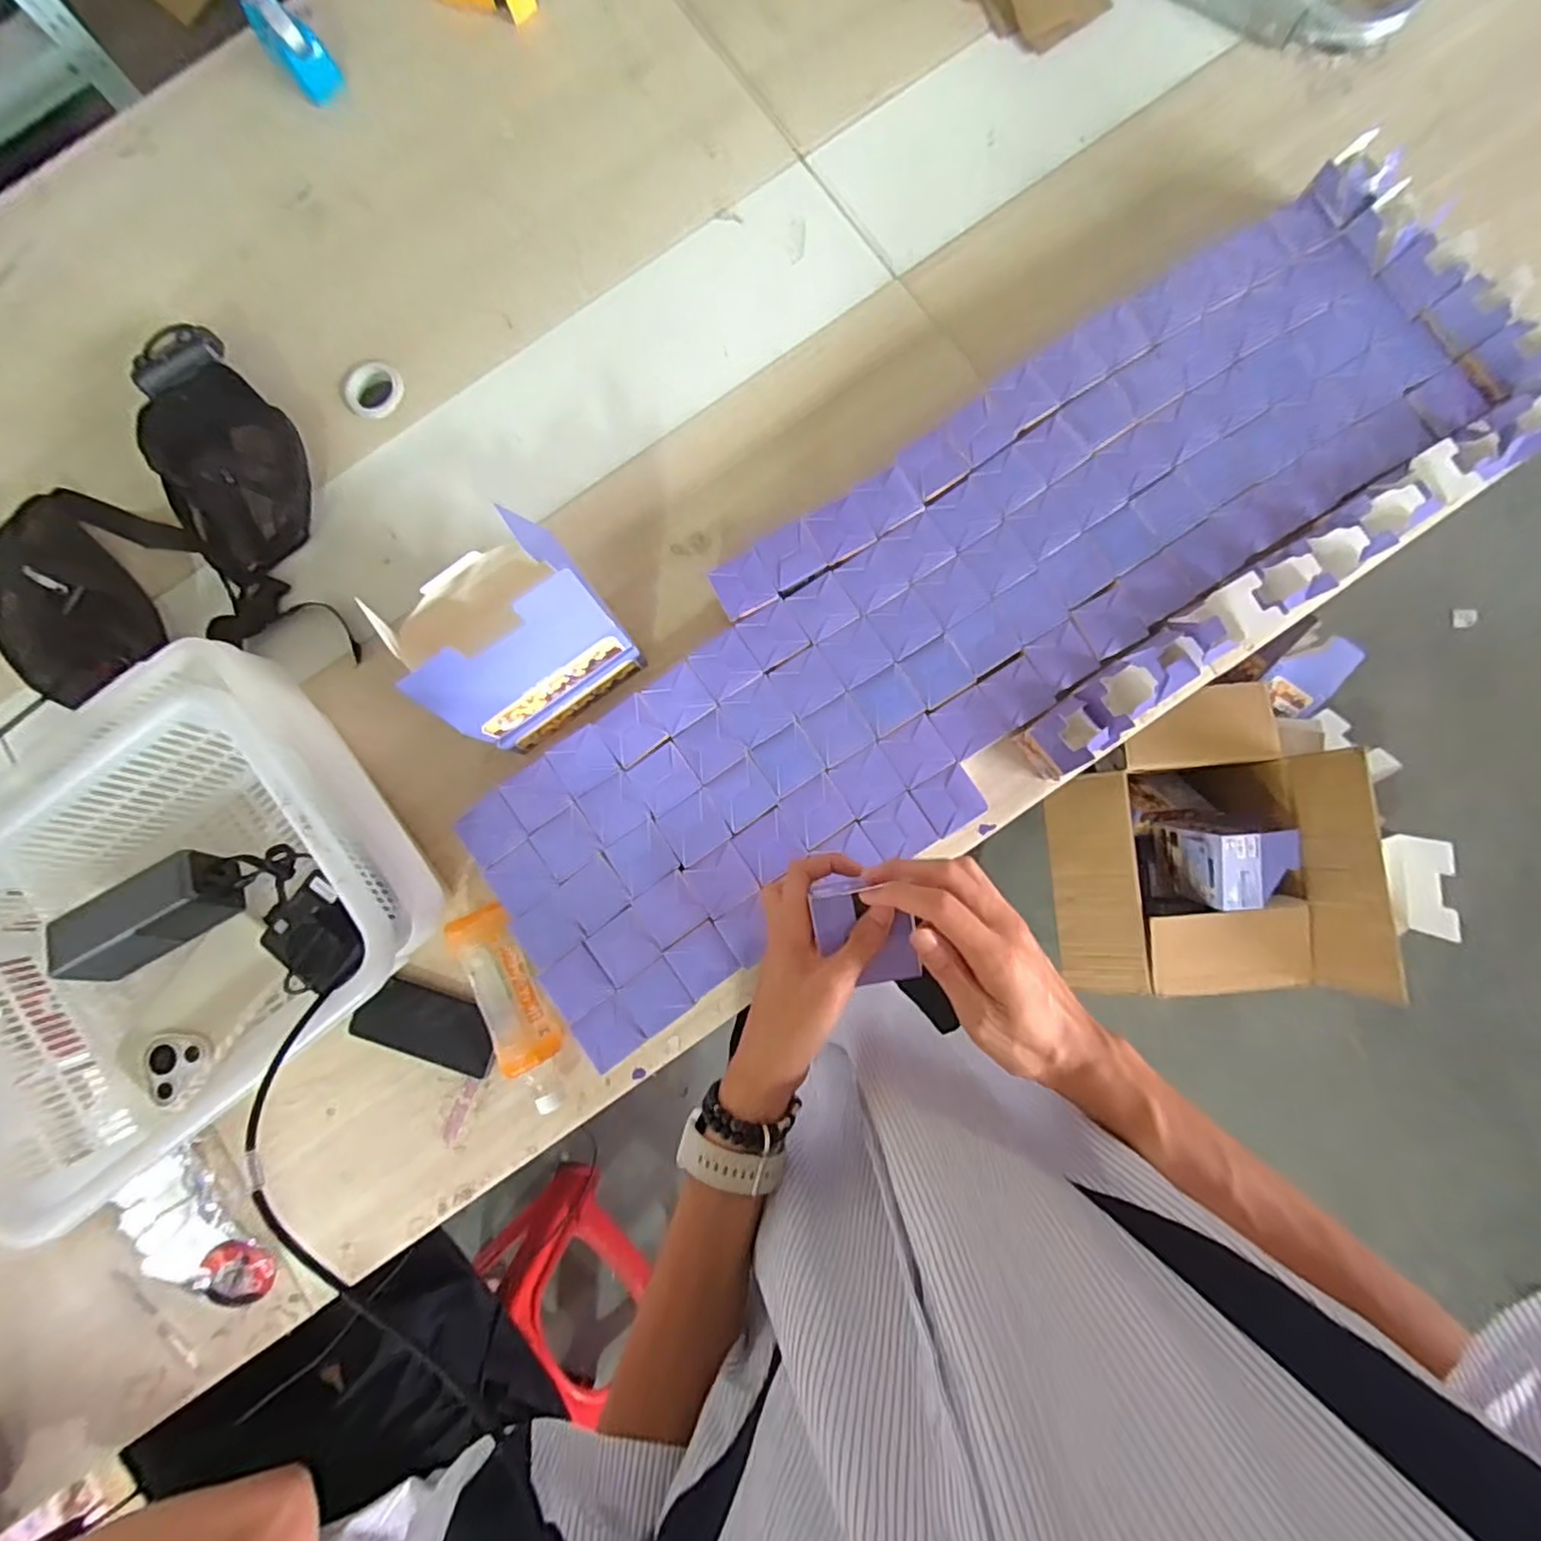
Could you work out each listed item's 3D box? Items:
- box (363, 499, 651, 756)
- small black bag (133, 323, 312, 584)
[{"bbox_3d":[-0.249,-0.125,0.661,0.176,0.190,0.119,-36,83,-2],"label":"box"},{"bbox_3d":[-0.647,-0.381,0.779,0.161,0.042,0.302,-29,83,-1],"label":"small black bag"}]

